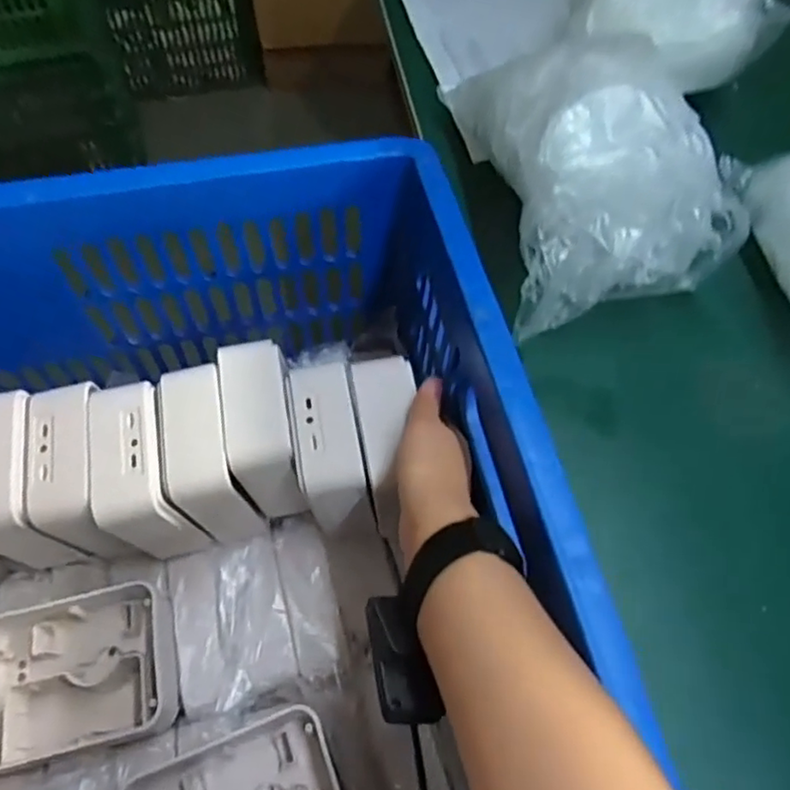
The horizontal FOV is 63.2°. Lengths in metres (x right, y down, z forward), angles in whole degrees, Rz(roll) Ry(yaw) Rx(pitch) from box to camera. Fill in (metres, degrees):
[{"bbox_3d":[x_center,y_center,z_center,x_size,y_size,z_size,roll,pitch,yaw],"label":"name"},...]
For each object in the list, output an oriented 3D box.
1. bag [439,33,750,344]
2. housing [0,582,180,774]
[{"bbox_3d":[0.127,-0.176,0.456,0.143,0.103,0.234,-13,60,-8],"label":"bag"},{"bbox_3d":[-0.225,0.193,0.447,0.127,0.033,0.100,-11,60,-7],"label":"housing"}]

